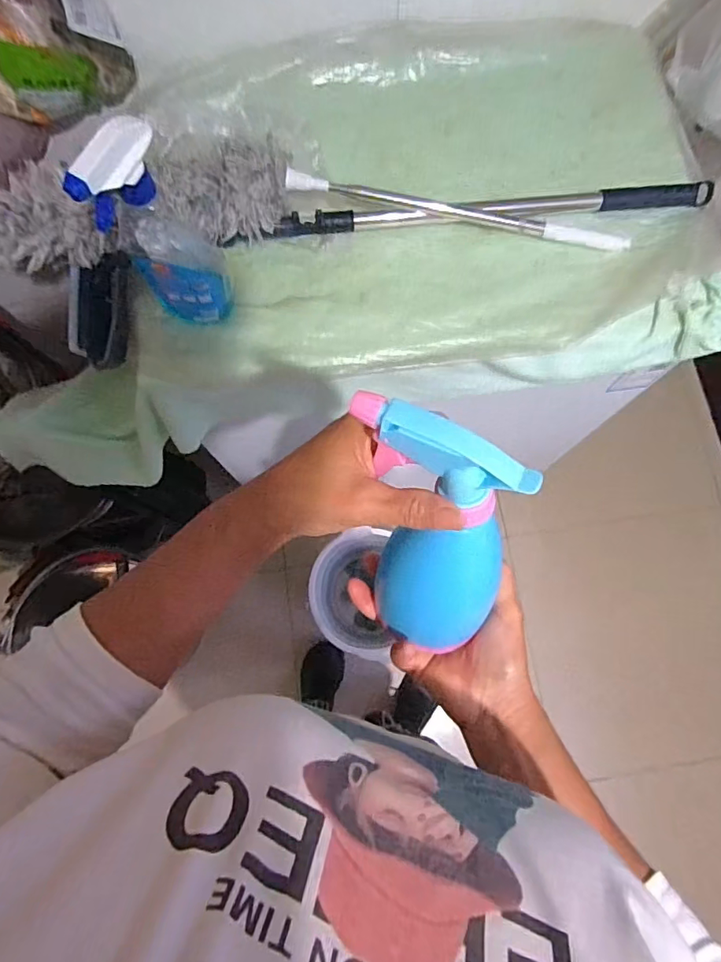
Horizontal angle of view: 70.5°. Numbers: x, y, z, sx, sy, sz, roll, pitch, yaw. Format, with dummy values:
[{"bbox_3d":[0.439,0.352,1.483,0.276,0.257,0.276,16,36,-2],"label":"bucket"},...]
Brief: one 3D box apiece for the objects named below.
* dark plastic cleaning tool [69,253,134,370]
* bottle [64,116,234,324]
[{"bbox_3d":[-0.312,-0.213,0.624,0.054,0.065,0.139,-3,76,-1],"label":"dark plastic cleaning tool"},{"bbox_3d":[-0.193,-0.238,0.504,0.088,0.232,0.063,-28,78,-7],"label":"bottle"}]

